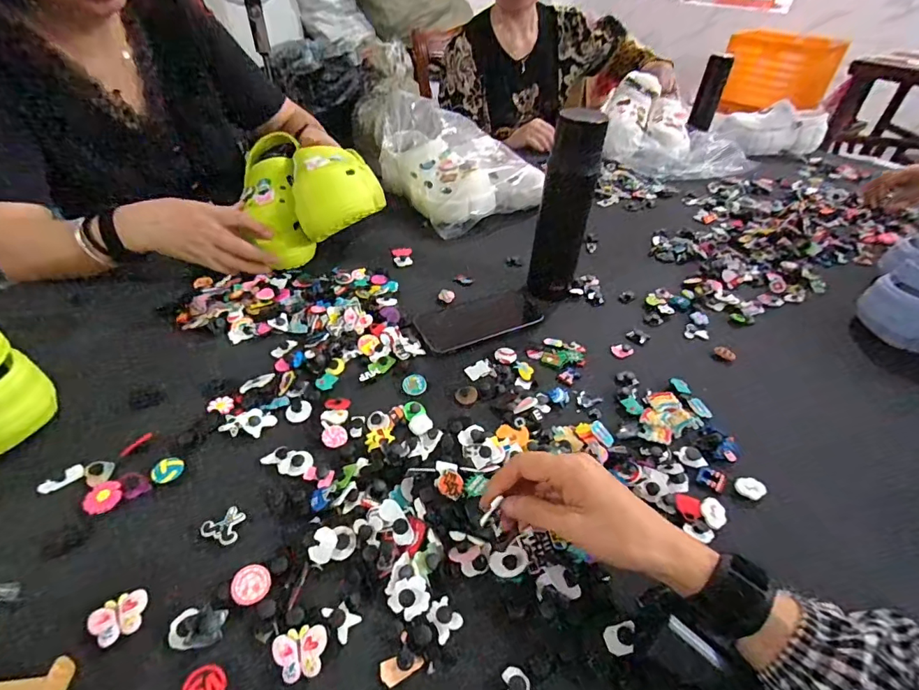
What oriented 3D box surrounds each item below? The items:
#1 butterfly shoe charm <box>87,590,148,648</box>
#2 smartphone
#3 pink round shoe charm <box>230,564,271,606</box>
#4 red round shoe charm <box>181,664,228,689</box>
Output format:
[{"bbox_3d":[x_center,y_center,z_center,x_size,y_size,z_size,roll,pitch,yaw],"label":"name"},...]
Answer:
[{"bbox_3d":[-0.237,0.189,0.314,0.032,0.006,0.029,-24,48,-29],"label":"butterfly shoe charm"},{"bbox_3d":[0.026,-0.036,0.593,0.163,0.011,0.077,-19,50,-20],"label":"smartphone"},{"bbox_3d":[-0.154,0.177,0.333,0.026,0.007,0.025,2,41,-2],"label":"pink round shoe charm"},{"bbox_3d":[-0.161,0.217,0.284,0.024,0.006,0.026,2,41,-2],"label":"red round shoe charm"}]

